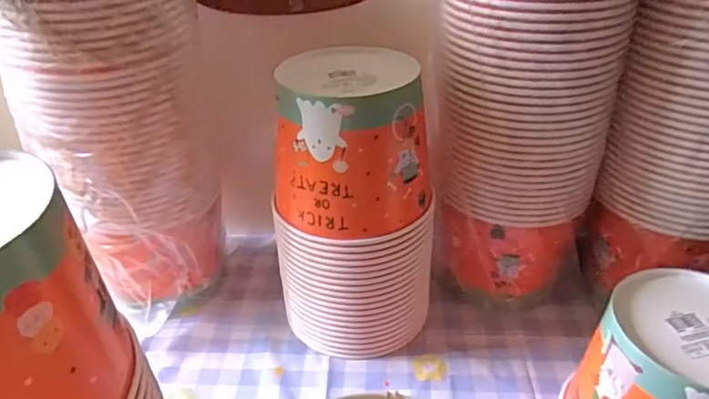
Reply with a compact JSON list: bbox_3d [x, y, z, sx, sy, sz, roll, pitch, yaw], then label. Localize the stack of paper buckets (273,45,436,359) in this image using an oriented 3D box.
[{"bbox_3d":[0.005,0.014,0.538,0.140,0.280,0.134,17,37,27],"label":"stack of paper buckets"}]

